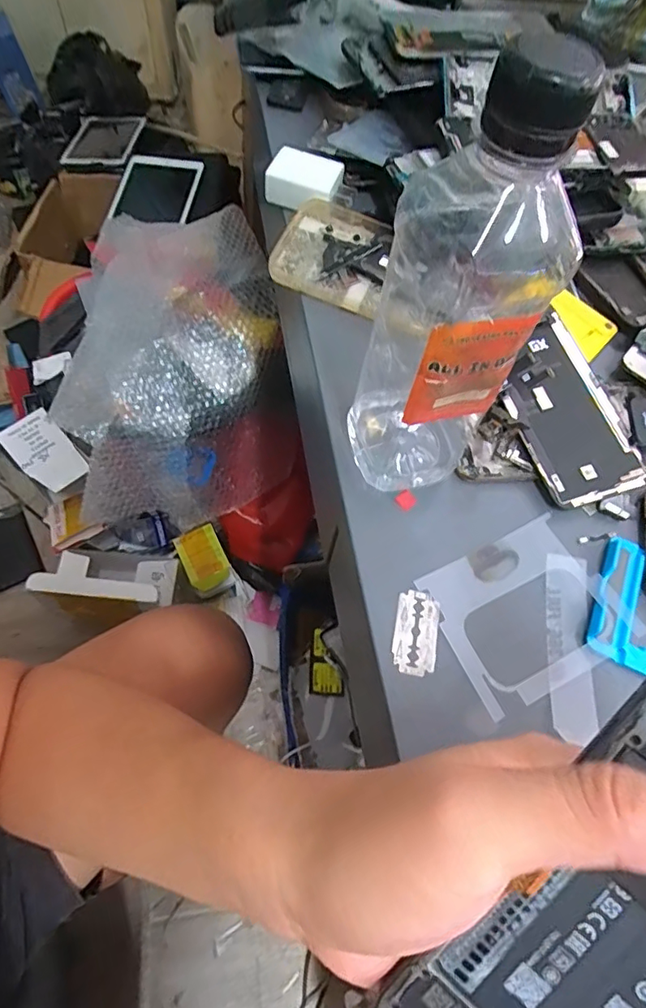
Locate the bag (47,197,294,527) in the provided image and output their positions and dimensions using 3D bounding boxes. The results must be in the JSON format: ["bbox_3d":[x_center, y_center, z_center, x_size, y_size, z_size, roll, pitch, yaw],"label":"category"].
[{"bbox_3d":[-0.234,-0.215,0.811,0.314,0.225,0.422,-12,65,-12],"label":"bag"}]

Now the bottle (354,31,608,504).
[{"bbox_3d":[0.053,-0.073,0.223,0.066,0.198,0.054,17,63,5],"label":"bottle"}]

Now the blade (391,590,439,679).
[{"bbox_3d":[0.048,0.065,0.264,0.022,0.004,0.042,11,62,2],"label":"blade"}]

